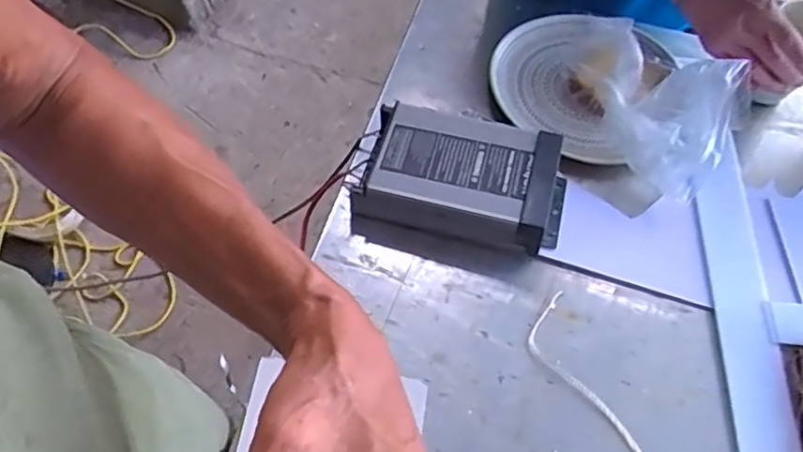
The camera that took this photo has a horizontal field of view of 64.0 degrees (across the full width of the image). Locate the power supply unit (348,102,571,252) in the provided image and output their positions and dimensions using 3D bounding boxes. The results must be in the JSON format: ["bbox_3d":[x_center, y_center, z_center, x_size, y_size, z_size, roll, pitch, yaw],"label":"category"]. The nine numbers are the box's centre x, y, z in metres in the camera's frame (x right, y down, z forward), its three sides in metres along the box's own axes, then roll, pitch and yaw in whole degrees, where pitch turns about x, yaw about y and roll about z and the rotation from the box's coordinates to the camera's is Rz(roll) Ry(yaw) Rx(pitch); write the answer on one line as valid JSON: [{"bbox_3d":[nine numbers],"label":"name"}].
[{"bbox_3d":[0.060,-0.043,0.603,0.190,0.054,0.126,12,58,4],"label":"power supply unit"}]

